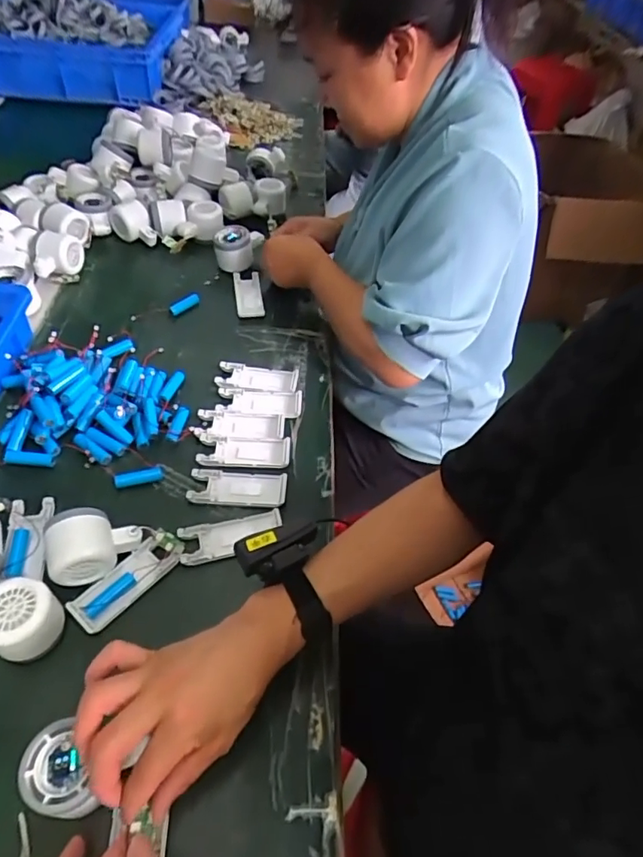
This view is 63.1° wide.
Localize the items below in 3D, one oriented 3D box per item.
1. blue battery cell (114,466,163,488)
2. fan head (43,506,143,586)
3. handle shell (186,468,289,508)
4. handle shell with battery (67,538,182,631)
[{"bbox_3d":[-0.199,0.054,0.573,0.050,0.016,0.014,-13,53,-15],"label":"blue battery cell"},{"bbox_3d":[-0.213,0.107,0.492,0.081,0.058,0.054,-12,52,-14],"label":"fan head"},{"bbox_3d":[-0.090,0.062,0.568,0.102,0.008,0.044,5,50,-1],"label":"handle shell"},{"bbox_3d":[-0.184,0.143,0.490,0.038,0.014,0.097,37,57,23],"label":"handle shell with battery"}]

